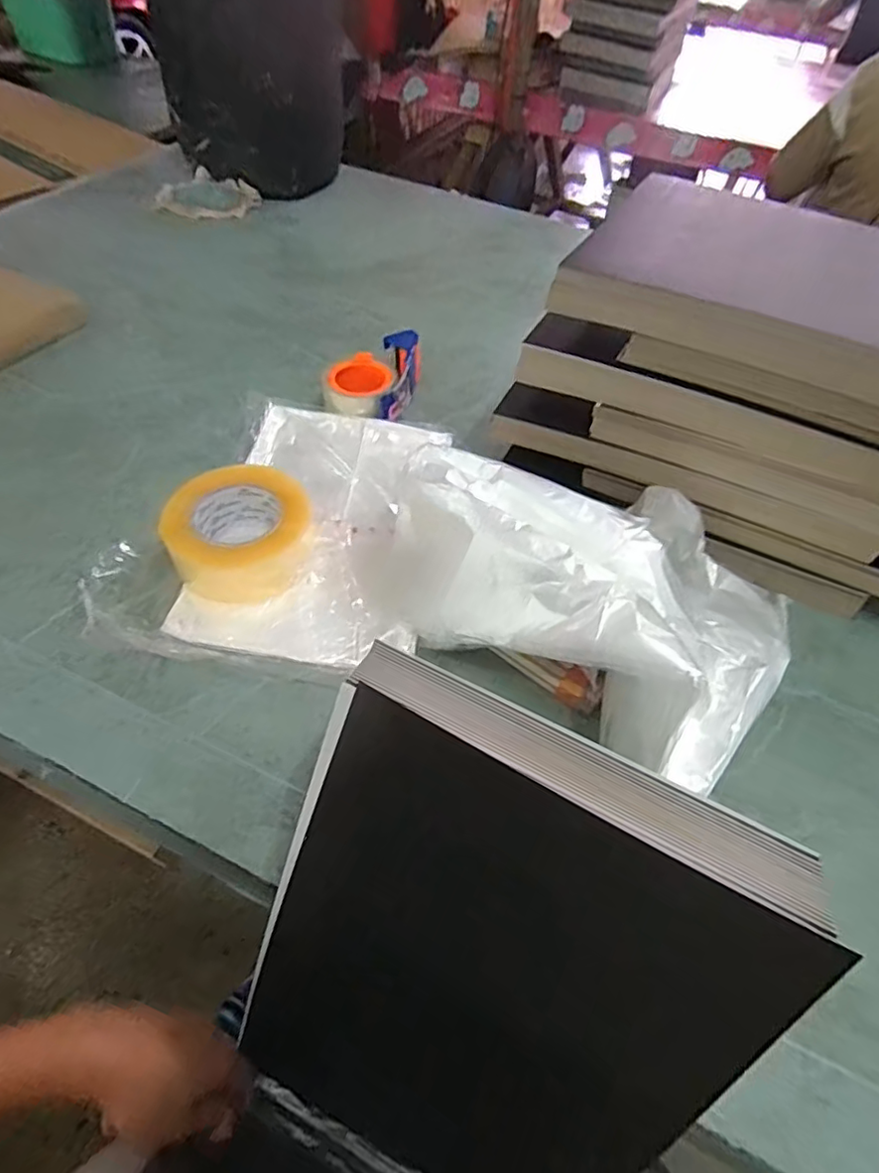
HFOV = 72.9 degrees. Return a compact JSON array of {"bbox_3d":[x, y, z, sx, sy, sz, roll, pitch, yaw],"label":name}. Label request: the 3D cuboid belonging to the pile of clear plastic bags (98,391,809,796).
[{"bbox_3d":[0.006,-0.048,0.532,0.589,0.125,0.340,17,53,8],"label":"pile of clear plastic bags"}]

